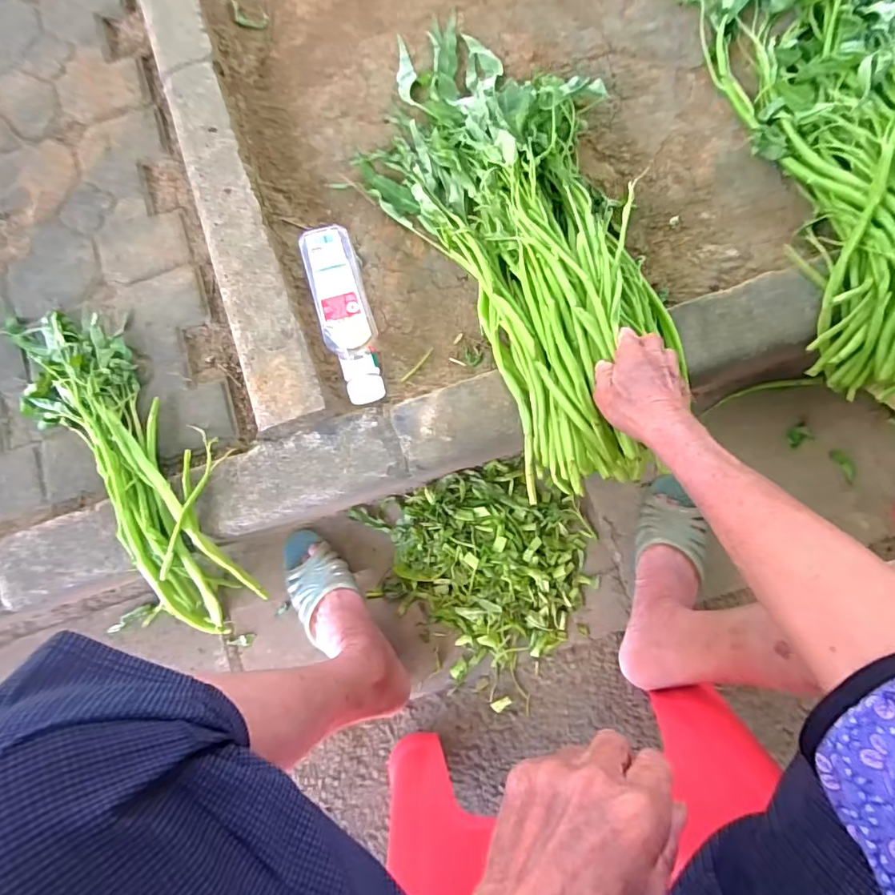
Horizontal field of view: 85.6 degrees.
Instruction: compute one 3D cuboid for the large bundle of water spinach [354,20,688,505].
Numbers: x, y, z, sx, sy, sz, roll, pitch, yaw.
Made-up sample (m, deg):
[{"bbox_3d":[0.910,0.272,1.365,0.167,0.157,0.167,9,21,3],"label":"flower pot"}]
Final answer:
[{"bbox_3d":[0.074,-0.246,0.567,0.255,0.114,0.603,-18,74,1],"label":"large bundle of water spinach"}]

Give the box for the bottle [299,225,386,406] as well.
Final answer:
[{"bbox_3d":[-0.117,-0.148,0.558,0.055,0.059,0.198,-14,80,1],"label":"bottle"}]

